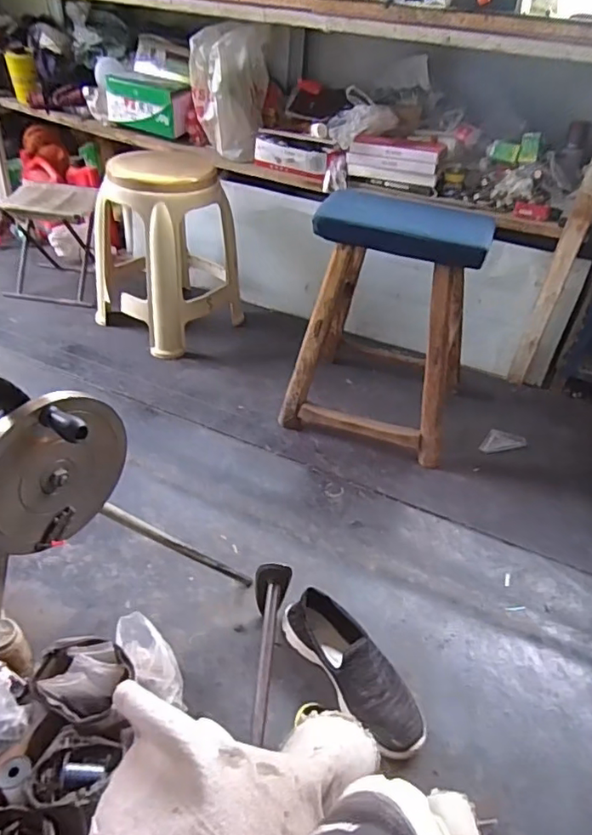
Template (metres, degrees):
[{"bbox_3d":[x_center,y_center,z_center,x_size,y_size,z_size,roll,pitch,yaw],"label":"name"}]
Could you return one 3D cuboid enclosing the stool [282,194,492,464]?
[{"bbox_3d":[0.217,-0.216,1.238,0.358,0.467,0.359,18,42,13],"label":"stool"}]

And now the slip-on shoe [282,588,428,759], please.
[{"bbox_3d":[0.090,0.378,0.840,0.097,0.085,0.263,-22,48,-30],"label":"slip-on shoe"}]

